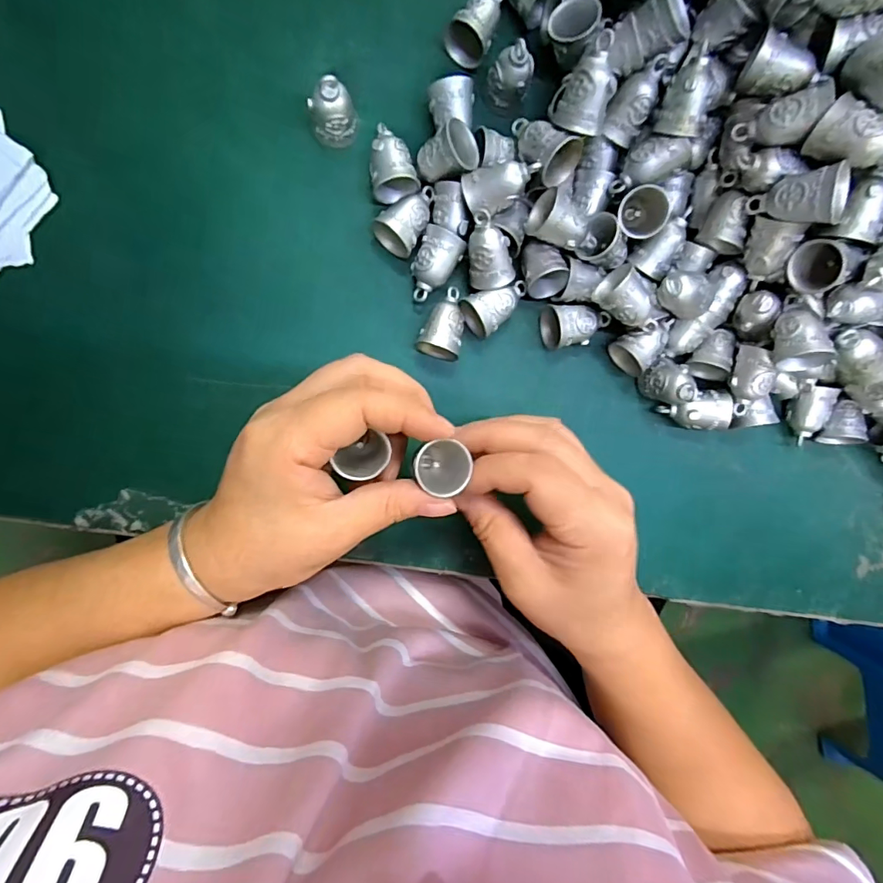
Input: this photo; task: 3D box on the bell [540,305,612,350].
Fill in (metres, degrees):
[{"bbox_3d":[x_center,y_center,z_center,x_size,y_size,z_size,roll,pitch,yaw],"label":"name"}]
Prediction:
[{"bbox_3d":[0.077,-0.067,0.275,0.037,0.024,0.024,-12,96,-6],"label":"bell"}]

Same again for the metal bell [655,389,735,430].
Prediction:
[{"bbox_3d":[0.147,-0.019,0.286,0.033,0.024,0.023,2,94,-7],"label":"metal bell"}]

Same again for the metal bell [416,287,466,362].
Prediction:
[{"bbox_3d":[0.000,-0.065,0.268,0.023,0.021,0.038,6,94,-7],"label":"metal bell"}]

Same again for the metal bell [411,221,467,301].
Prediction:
[{"bbox_3d":[-0.004,-0.094,0.264,0.022,0.021,0.037,22,92,-8],"label":"metal bell"}]

